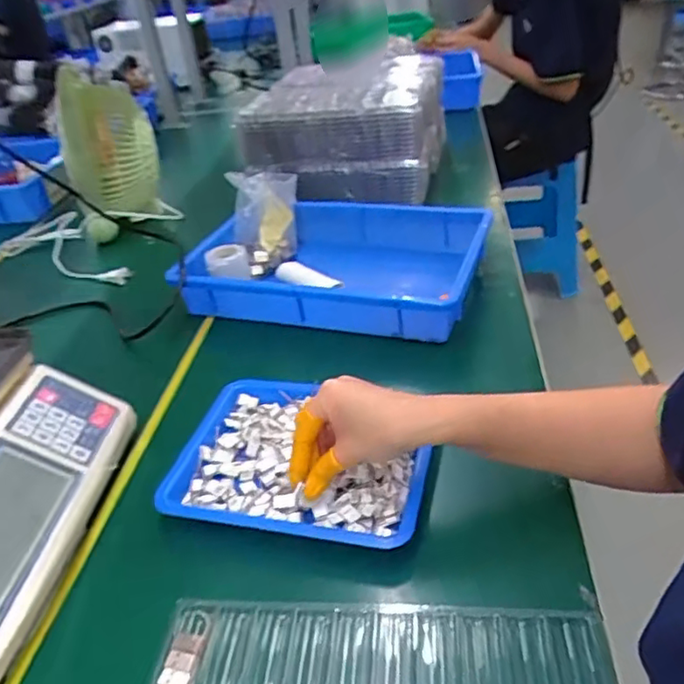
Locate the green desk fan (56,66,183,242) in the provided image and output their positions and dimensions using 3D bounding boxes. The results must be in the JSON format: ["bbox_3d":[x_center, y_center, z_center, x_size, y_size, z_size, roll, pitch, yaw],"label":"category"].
[{"bbox_3d":[-0.383,-0.314,1.031,0.147,0.227,0.191,-18,36,-16],"label":"green desk fan"}]

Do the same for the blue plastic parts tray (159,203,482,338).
[{"bbox_3d":[-0.005,-0.104,0.807,0.353,0.069,0.254,7,36,19],"label":"blue plastic parts tray"}]

